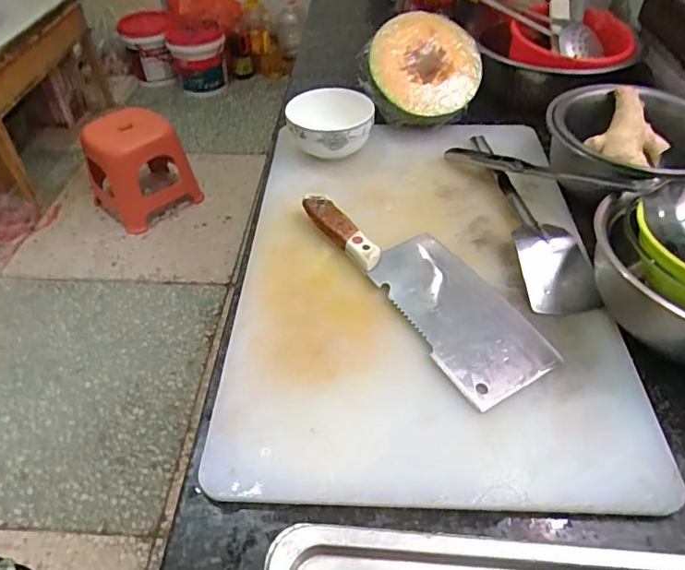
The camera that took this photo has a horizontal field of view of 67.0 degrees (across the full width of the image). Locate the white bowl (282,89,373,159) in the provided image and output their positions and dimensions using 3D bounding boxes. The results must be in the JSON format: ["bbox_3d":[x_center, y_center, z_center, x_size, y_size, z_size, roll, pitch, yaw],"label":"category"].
[{"bbox_3d":[-0.016,-0.209,0.682,0.112,0.058,0.104,2,47,5],"label":"white bowl"}]

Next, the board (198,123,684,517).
[{"bbox_3d":[0.074,-0.032,0.550,0.357,0.016,0.519,-1,46,2],"label":"board"}]

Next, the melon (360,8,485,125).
[{"bbox_3d":[0.112,-0.298,0.731,0.153,0.057,0.155,-38,87,-11],"label":"melon"}]

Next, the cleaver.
[{"bbox_3d":[0.081,-0.013,0.517,0.101,0.026,0.287,-25,50,-20],"label":"cleaver"}]

